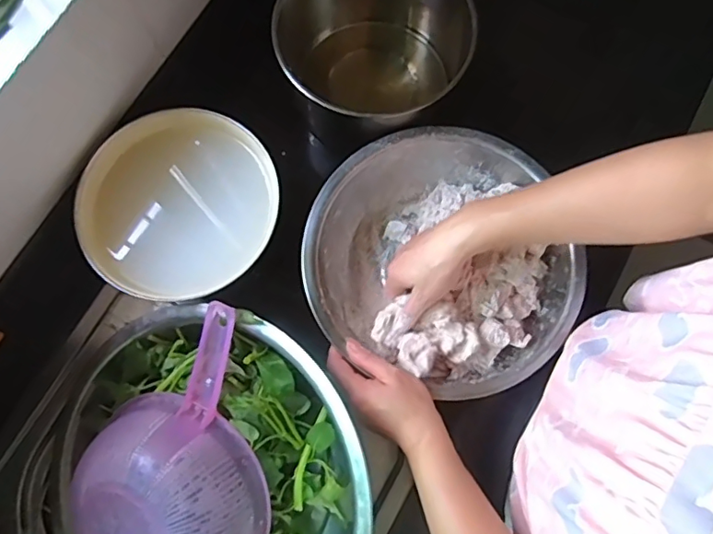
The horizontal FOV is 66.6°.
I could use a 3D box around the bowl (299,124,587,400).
[{"bbox_3d":[0.092,-0.011,0.590,0.274,0.090,0.259,0,76,0],"label":"bowl"}]

